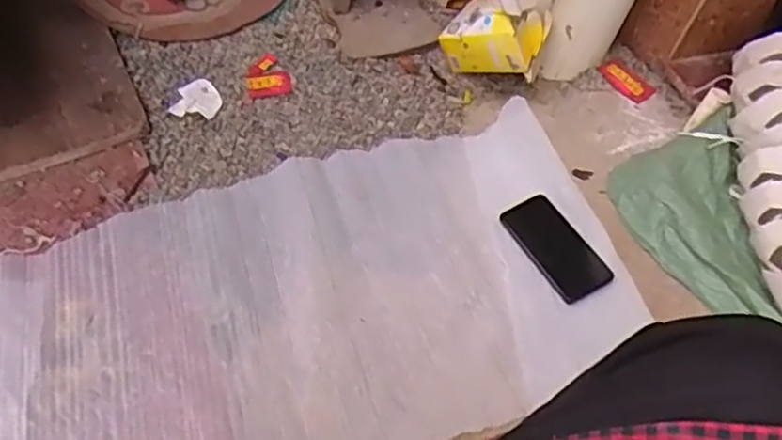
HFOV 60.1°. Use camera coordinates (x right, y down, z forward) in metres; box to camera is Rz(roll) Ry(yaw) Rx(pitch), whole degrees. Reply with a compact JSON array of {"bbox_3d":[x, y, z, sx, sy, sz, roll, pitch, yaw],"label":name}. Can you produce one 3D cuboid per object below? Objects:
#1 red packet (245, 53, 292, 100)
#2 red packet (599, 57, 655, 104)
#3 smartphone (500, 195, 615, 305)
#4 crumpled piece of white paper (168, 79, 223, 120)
[{"bbox_3d":[-0.198,-0.232,1.078,0.070,0.007,0.089,-14,56,-12],"label":"red packet"},{"bbox_3d":[0.372,-0.221,1.071,0.042,0.010,0.097,-27,60,-19],"label":"red packet"},{"bbox_3d":[0.219,0.034,0.904,0.077,0.013,0.163,-30,54,-5],"label":"smartphone"},{"bbox_3d":[-0.296,-0.185,1.041,0.068,0.007,0.080,16,60,-8],"label":"crumpled piece of white paper"}]

